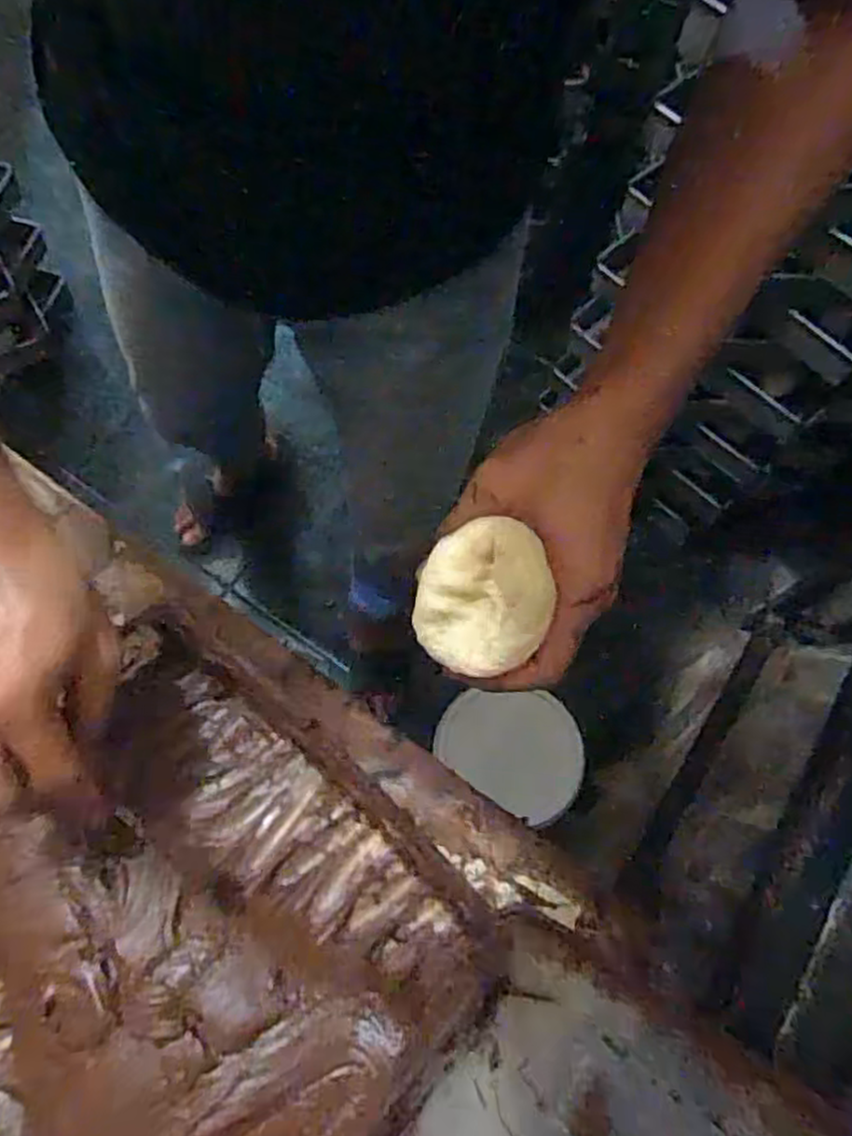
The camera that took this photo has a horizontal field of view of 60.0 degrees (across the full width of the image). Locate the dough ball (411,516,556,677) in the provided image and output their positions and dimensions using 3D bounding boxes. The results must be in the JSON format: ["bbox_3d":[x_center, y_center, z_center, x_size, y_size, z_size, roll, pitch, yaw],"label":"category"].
[{"bbox_3d":[0.030,0.014,0.340,0.064,0.041,0.064,2,96,25],"label":"dough ball"}]

